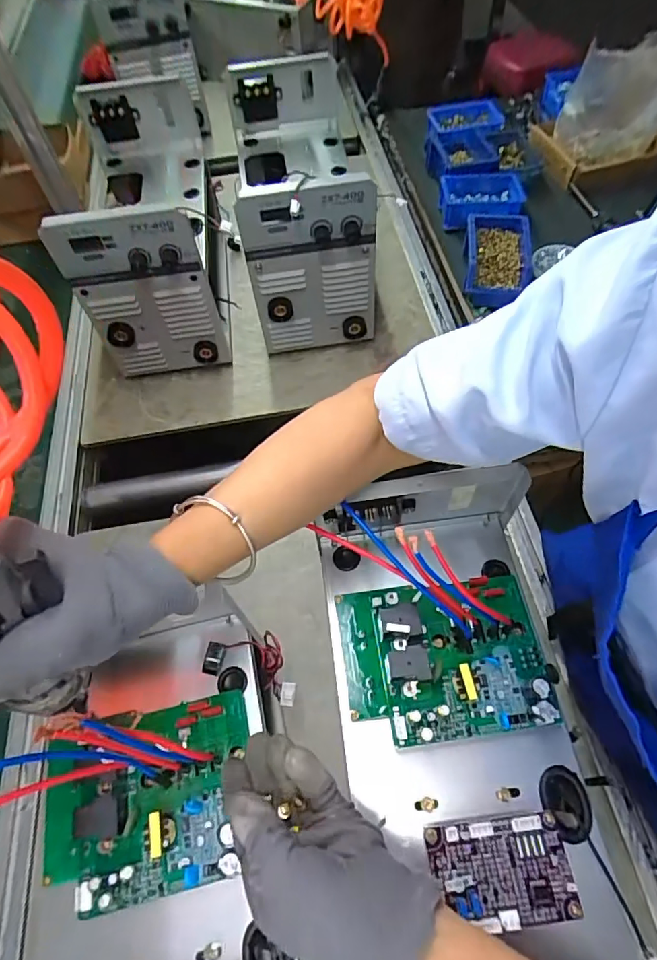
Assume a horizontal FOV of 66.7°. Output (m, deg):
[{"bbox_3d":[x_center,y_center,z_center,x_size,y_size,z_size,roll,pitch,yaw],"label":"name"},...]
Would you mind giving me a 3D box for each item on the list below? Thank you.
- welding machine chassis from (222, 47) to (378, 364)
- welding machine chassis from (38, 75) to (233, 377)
[{"bbox_3d":[-0.047,-0.451,0.813,0.174,0.266,0.399,-8,59,-1],"label":"welding machine chassis"},{"bbox_3d":[-0.282,-0.403,0.806,0.191,0.269,0.398,-10,59,-3],"label":"welding machine chassis"}]

